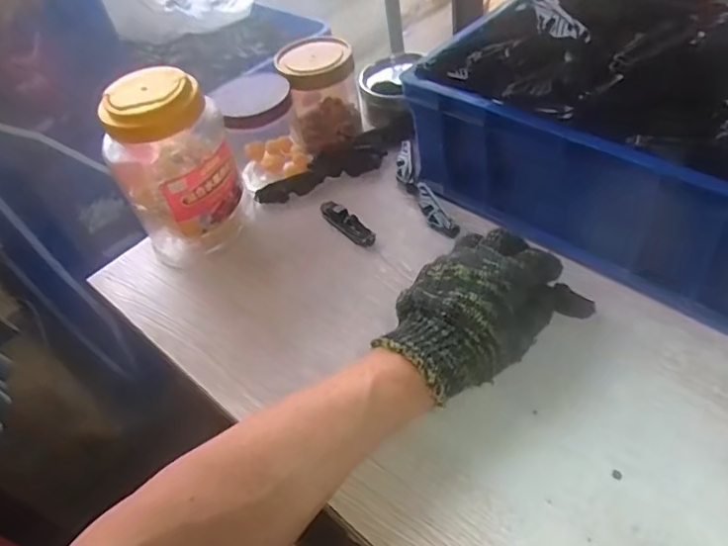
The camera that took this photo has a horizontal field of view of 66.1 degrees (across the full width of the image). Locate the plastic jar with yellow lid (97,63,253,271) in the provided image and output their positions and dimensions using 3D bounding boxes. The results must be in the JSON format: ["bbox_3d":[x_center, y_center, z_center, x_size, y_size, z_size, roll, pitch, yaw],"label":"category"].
[{"bbox_3d":[-0.174,-0.095,0.526,0.082,0.175,0.081,-6,48,6],"label":"plastic jar with yellow lid"}]

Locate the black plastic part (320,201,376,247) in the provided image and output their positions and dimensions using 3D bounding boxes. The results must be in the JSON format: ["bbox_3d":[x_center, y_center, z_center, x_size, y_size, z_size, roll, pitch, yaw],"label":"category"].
[{"bbox_3d":[-0.018,-0.051,0.569,0.020,0.022,0.075,-34,51,-19],"label":"black plastic part"}]

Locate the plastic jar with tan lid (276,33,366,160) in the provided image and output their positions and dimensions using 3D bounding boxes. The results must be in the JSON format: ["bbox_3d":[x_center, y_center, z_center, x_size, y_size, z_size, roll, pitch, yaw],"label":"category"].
[{"bbox_3d":[-0.047,-0.204,0.653,0.084,0.113,0.092,-6,48,6],"label":"plastic jar with tan lid"}]

